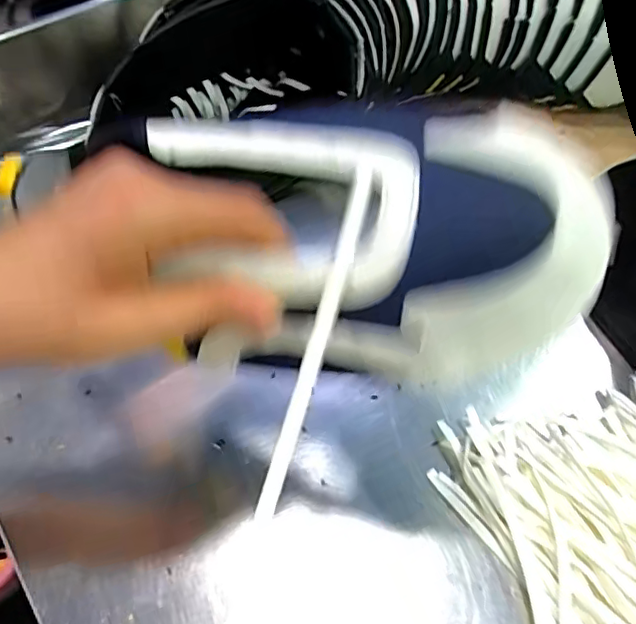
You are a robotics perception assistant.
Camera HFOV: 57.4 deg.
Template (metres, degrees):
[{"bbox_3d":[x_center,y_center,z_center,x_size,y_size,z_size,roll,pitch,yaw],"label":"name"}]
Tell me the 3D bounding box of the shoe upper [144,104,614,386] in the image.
[{"bbox_3d":[0.015,-0.038,0.240,0.169,0.081,0.116,2,55,0],"label":"shoe upper"}]

